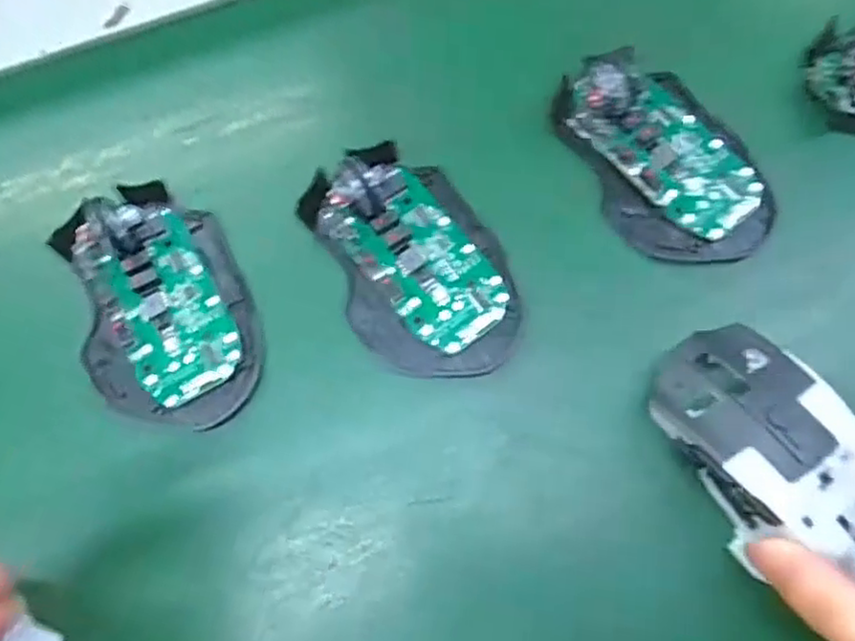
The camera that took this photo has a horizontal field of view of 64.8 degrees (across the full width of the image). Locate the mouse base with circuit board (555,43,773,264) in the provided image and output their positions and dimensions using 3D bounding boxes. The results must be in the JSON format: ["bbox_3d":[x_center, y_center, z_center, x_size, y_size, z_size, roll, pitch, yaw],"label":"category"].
[{"bbox_3d":[0.110,-0.077,0.312,0.074,0.036,0.113,-28,75,-7],"label":"mouse base with circuit board"}]

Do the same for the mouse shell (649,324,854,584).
[{"bbox_3d":[0.137,0.055,0.258,0.058,0.033,0.111,-33,76,-8],"label":"mouse shell"}]

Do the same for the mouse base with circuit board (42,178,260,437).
[{"bbox_3d":[-0.117,-0.010,0.287,0.070,0.020,0.114,-23,75,-6],"label":"mouse base with circuit board"}]

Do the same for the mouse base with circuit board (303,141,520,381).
[{"bbox_3d":[-0.005,-0.027,0.289,0.069,0.023,0.106,-25,75,-6],"label":"mouse base with circuit board"}]

